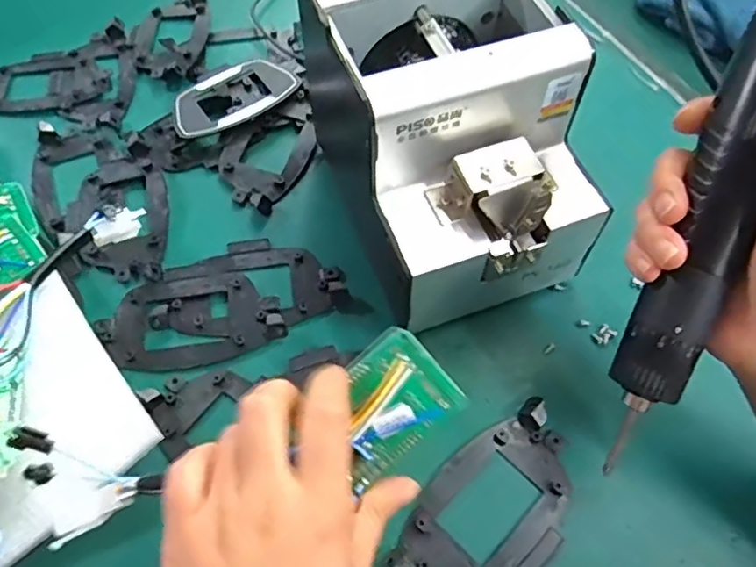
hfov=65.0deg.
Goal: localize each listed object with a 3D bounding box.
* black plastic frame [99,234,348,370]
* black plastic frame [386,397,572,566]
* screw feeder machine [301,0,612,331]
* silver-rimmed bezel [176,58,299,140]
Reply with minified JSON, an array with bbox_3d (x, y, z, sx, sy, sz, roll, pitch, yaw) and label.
[{"bbox_3d":[-0.100,0.011,0.386,0.149,0.010,0.075,-25,64,-14],"label":"black plastic frame"},{"bbox_3d":[0.065,0.123,0.325,0.070,0.010,0.120,40,67,20],"label":"black plastic frame"},{"bbox_3d":[0.041,-0.086,0.367,0.131,0.144,0.183,-21,63,-12],"label":"screw feeder machine"},{"bbox_3d":[-0.116,-0.148,0.475,0.102,0.015,0.059,-34,66,-18],"label":"silver-rimmed bezel"}]

